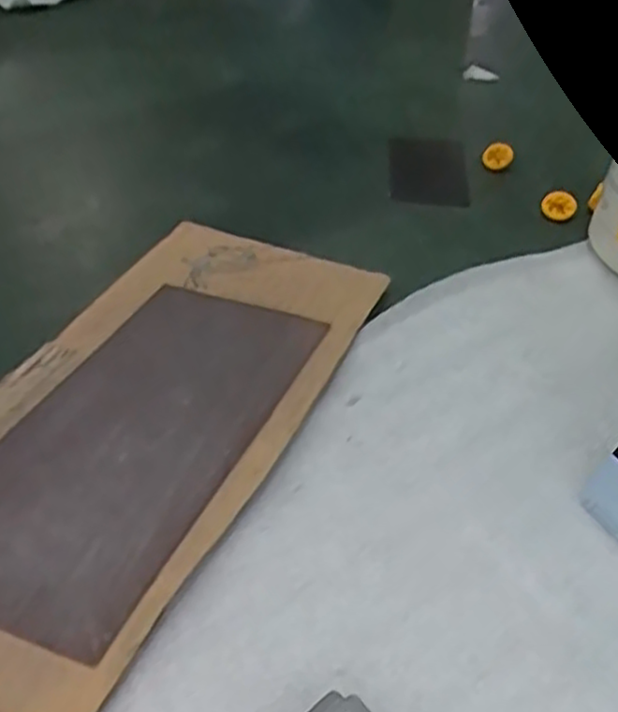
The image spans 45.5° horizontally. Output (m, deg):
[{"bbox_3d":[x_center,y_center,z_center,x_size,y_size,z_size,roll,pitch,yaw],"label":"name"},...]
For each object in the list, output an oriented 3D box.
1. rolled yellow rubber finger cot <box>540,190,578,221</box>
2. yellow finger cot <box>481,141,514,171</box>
[{"bbox_3d":[0.160,-0.097,0.469,0.021,0.007,0.021,19,47,18],"label":"rolled yellow rubber finger cot"},{"bbox_3d":[0.130,-0.138,0.507,0.020,0.012,0.017,11,45,11],"label":"yellow finger cot"}]

